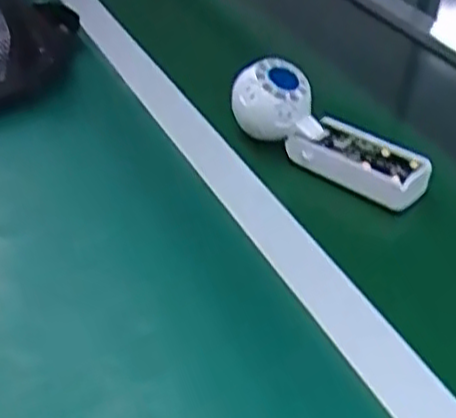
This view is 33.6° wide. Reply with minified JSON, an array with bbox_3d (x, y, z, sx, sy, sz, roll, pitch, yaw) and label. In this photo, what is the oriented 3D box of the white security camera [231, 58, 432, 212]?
[{"bbox_3d":[0.077,-0.058,0.607,0.173,0.053,0.058,35,43,13],"label":"white security camera"}]

